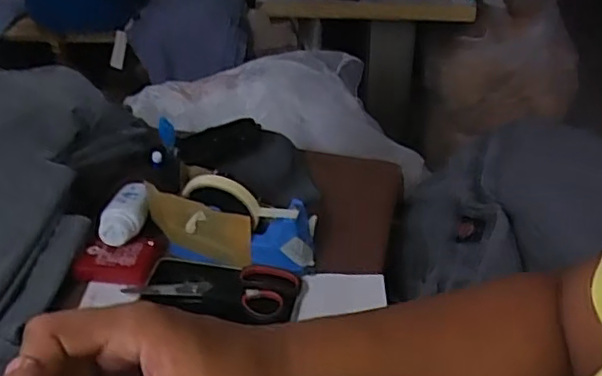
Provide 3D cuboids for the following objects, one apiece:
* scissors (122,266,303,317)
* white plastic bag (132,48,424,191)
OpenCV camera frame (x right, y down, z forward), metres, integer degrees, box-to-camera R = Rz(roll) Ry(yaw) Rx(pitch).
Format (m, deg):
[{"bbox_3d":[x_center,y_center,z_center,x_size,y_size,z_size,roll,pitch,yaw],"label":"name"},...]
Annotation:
[{"bbox_3d":[-0.095,0.102,0.632,0.179,0.007,0.063,3,40,7],"label":"scissors"},{"bbox_3d":[-0.032,-0.149,1.022,0.489,0.090,0.260,8,41,13],"label":"white plastic bag"}]

